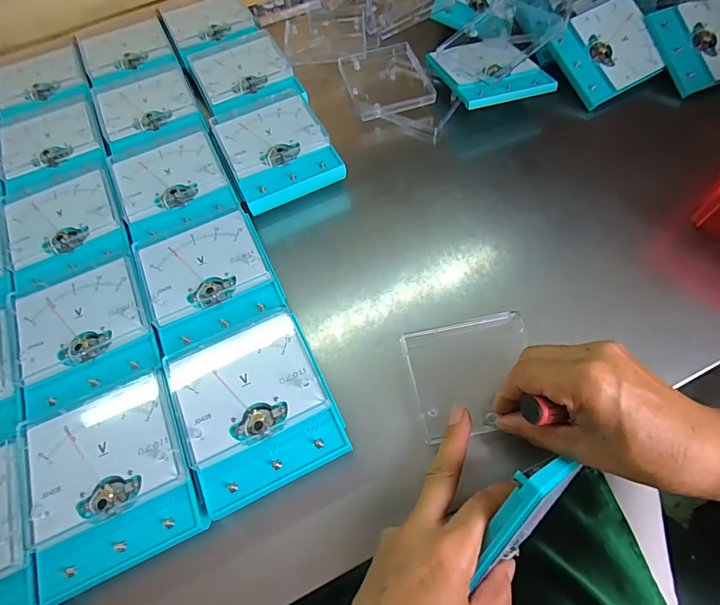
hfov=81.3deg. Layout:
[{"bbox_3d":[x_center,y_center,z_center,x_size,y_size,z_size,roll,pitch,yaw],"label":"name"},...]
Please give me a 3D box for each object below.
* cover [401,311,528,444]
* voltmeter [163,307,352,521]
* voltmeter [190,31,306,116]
[{"bbox_3d":[0.087,0.053,0.319,0.094,0.008,0.084,-12,63,-3],"label":"cover"},{"bbox_3d":[-0.074,0.075,0.307,0.098,0.041,0.116,-24,65,-9],"label":"voltmeter"},{"bbox_3d":[-0.127,-0.246,0.473,0.101,0.034,0.126,-24,65,-9],"label":"voltmeter"}]

